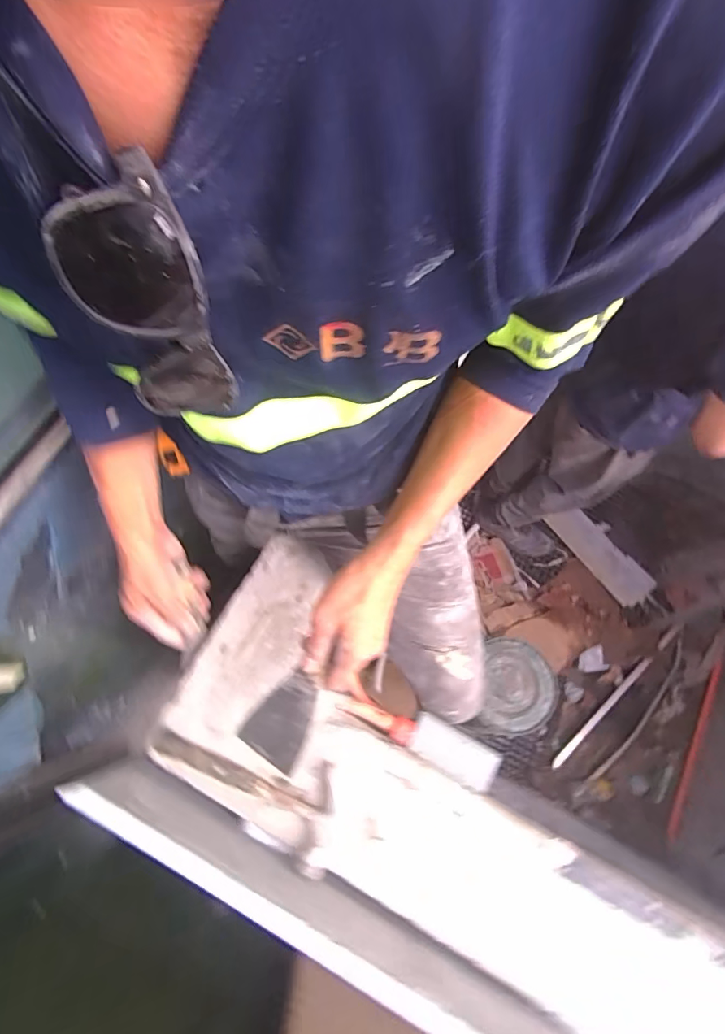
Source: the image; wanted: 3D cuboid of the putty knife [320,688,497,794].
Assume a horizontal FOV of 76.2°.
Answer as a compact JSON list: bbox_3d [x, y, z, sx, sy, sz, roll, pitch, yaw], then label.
[{"bbox_3d":[0.066,0.296,0.634,0.234,0.017,0.057,20,73,11],"label":"putty knife"}]

